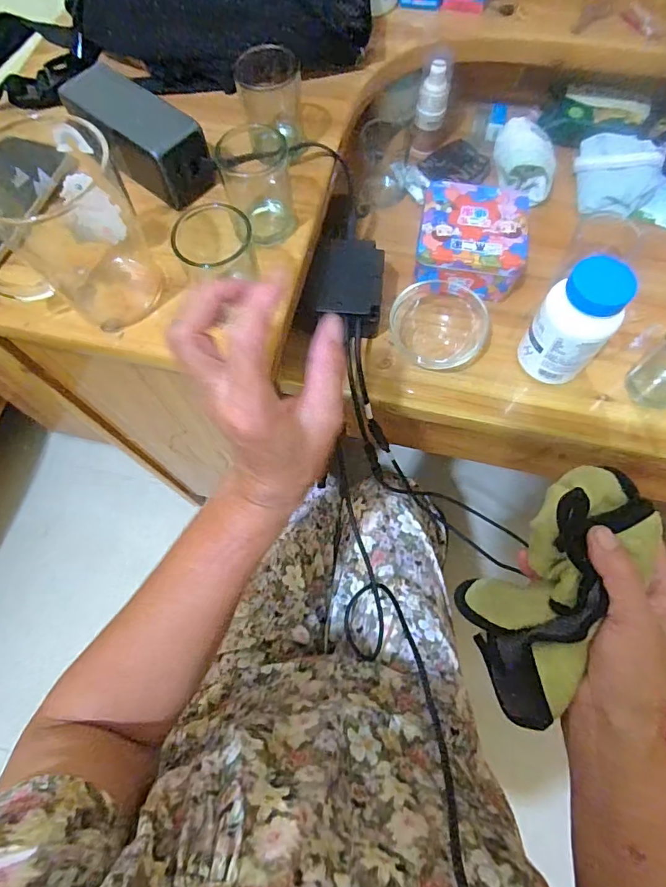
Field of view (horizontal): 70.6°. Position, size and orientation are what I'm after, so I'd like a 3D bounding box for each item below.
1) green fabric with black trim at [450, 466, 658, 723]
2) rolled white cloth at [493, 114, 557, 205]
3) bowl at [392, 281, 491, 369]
[{"bbox_3d":[0.151,0.101,0.333,0.079,0.070,0.177,25,98,9],"label":"green fabric with black trim"},{"bbox_3d":[0.207,-0.307,0.509,0.054,0.040,0.076,-3,70,-1],"label":"rolled white cloth"},{"bbox_3d":[0.102,-0.117,0.454,0.091,0.029,0.080,9,70,4],"label":"bowl"}]

